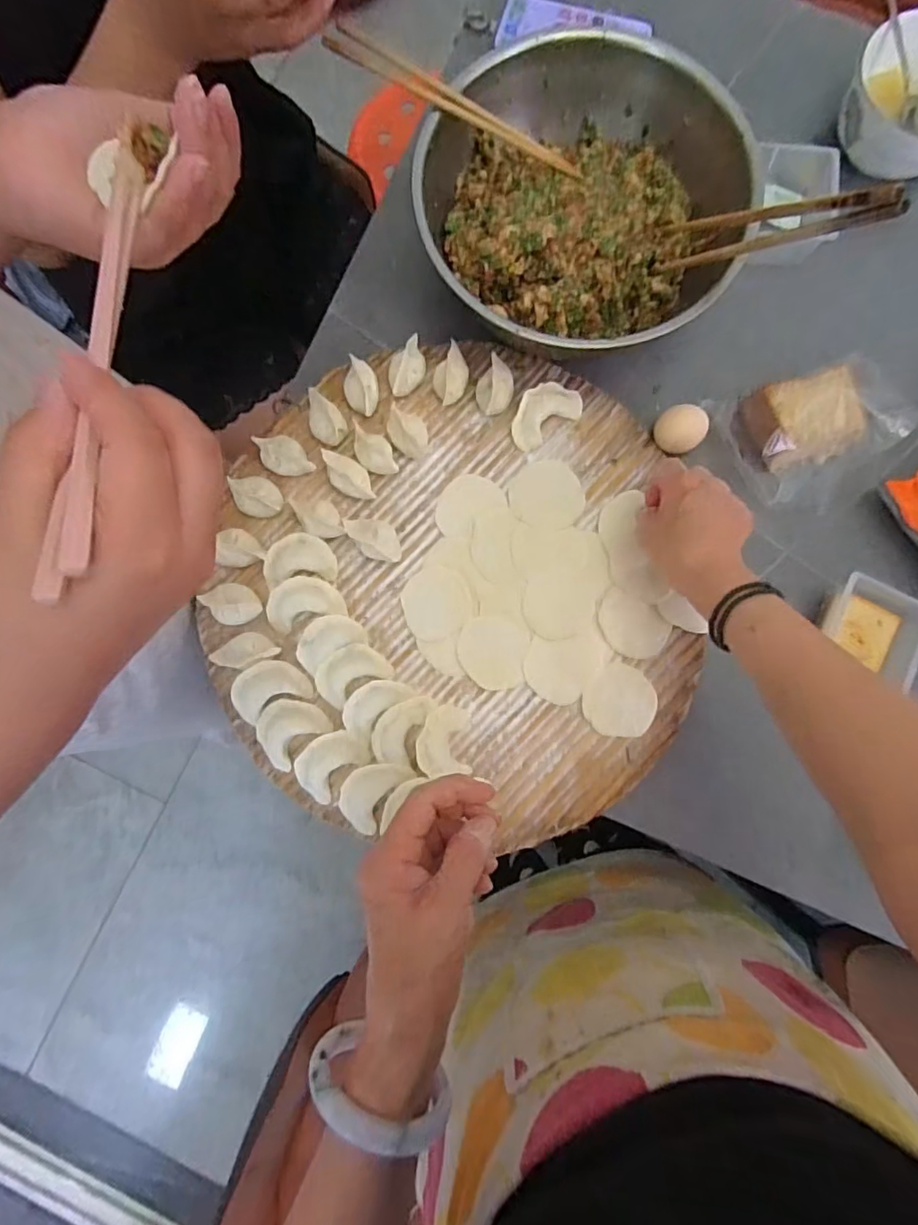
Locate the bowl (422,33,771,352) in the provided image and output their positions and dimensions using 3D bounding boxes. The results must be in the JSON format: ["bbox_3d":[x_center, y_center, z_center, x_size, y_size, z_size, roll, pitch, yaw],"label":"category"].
[{"bbox_3d":[0.103,-0.340,0.479,0.273,0.080,0.252,0,83,0],"label":"bowl"}]

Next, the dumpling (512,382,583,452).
[{"bbox_3d":[0.075,-0.175,0.490,0.067,0.021,0.040,-36,85,-4],"label":"dumpling"}]

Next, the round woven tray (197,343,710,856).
[{"bbox_3d":[-0.001,-0.026,0.478,0.400,0.033,0.400,0,83,-1],"label":"round woven tray"}]

